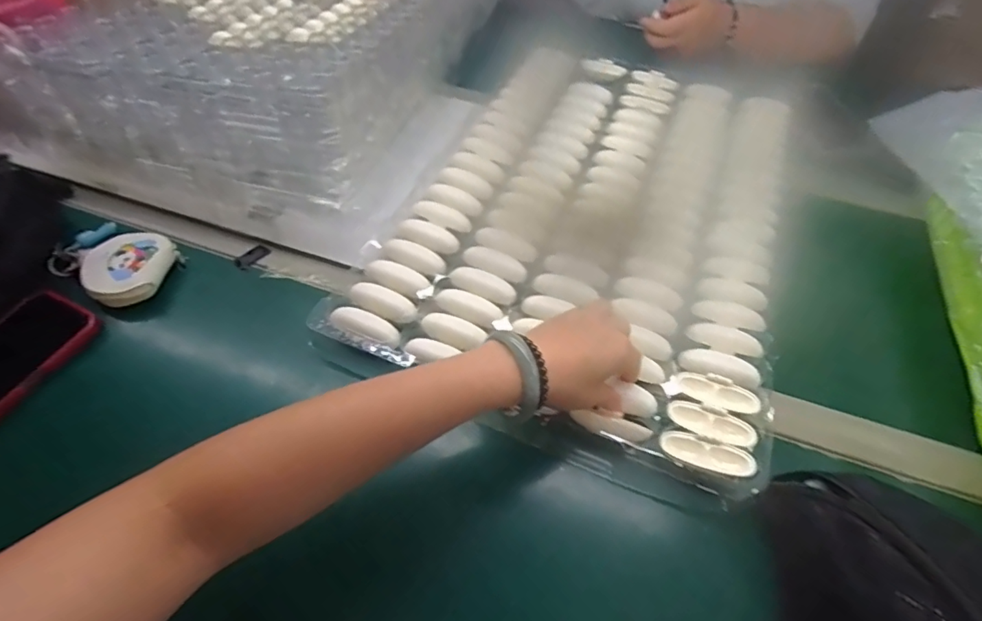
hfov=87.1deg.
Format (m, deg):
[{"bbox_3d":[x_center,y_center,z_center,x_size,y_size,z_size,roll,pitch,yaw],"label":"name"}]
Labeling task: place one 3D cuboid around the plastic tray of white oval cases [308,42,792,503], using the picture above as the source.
[{"bbox_3d":[0.119,-0.118,0.570,0.374,0.036,0.546,19,55,11],"label":"plastic tray of white oval cases"}]

